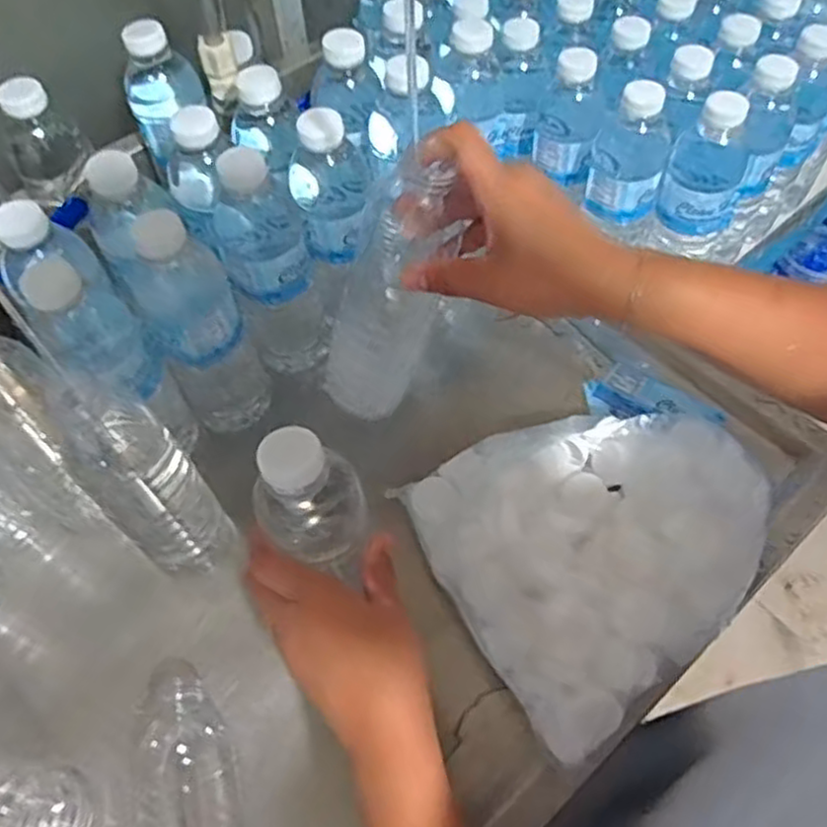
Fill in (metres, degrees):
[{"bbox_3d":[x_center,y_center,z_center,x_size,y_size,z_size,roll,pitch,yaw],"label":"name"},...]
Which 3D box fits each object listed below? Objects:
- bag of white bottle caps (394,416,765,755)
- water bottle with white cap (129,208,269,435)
[{"bbox_3d":[0.124,0.081,0.482,0.209,0.065,0.205,-28,60,-15],"label":"bag of white bottle caps"},{"bbox_3d":[-0.151,-0.059,0.518,0.065,0.204,0.060,-22,59,-11],"label":"water bottle with white cap"}]

